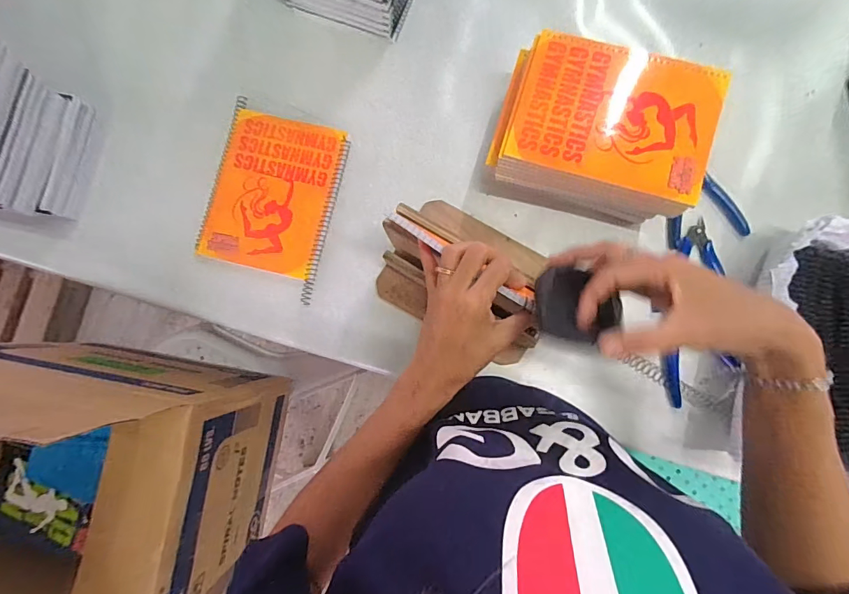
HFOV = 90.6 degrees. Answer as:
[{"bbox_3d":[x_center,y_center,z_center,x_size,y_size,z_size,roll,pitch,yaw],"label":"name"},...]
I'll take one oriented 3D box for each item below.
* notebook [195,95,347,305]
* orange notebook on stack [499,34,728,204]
[{"bbox_3d":[-0.195,-0.130,0.540,0.157,0.013,0.206,14,85,5],"label":"notebook"},{"bbox_3d":[0.200,-0.191,0.439,0.200,0.007,0.148,18,86,5],"label":"orange notebook on stack"}]

